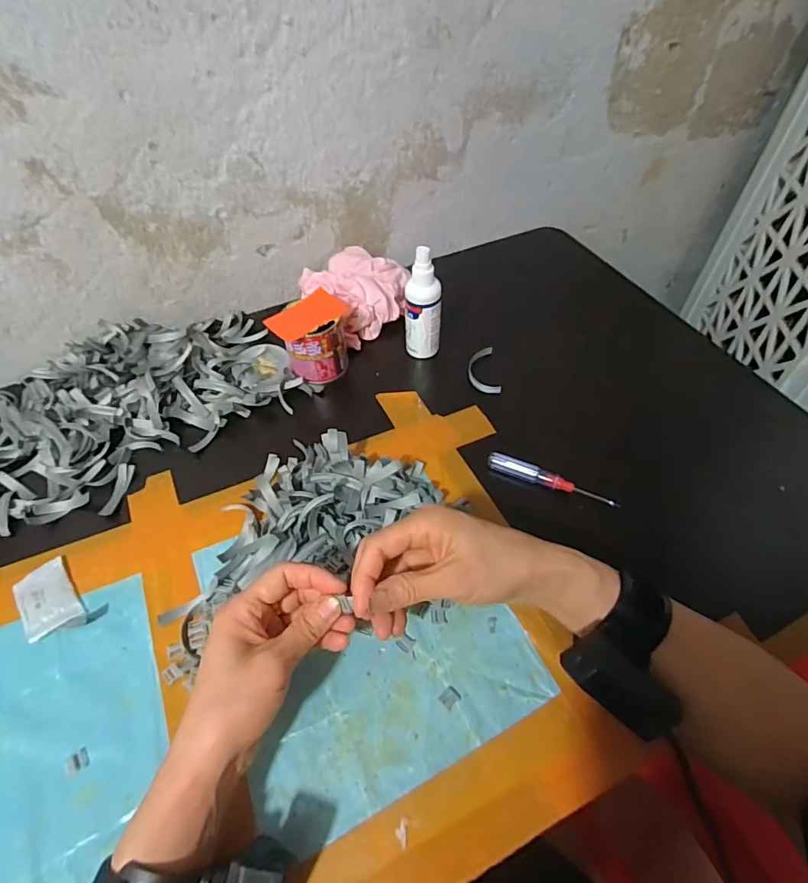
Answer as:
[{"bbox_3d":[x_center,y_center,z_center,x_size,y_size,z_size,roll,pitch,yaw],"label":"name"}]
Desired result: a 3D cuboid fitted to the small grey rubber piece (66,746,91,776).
[{"bbox_3d":[-0.223,0.219,0.328,0.013,0.004,0.014,-33,58,-21],"label":"small grey rubber piece"}]

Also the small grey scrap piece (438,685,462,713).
[{"bbox_3d":[0.033,0.185,0.347,0.012,0.004,0.014,37,62,27],"label":"small grey scrap piece"}]

